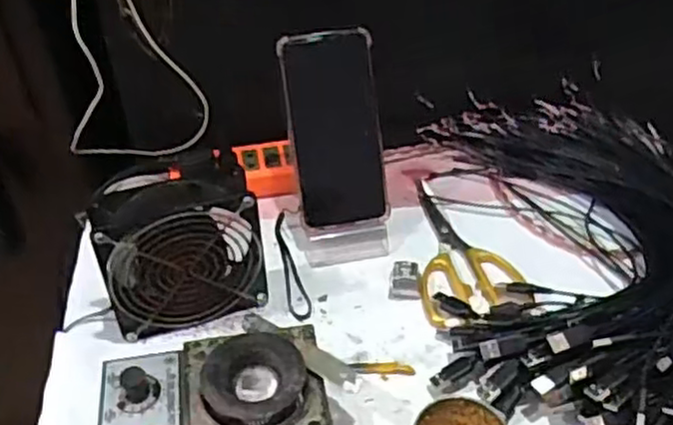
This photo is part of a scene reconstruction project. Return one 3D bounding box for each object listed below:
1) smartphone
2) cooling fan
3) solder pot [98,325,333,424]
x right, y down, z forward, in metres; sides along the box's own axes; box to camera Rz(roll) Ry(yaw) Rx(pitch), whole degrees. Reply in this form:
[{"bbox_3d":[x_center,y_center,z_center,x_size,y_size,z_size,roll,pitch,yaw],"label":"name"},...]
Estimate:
[{"bbox_3d":[0.000,-0.070,0.621,0.077,0.167,0.007,-9,11,-8],"label":"smartphone"},{"bbox_3d":[-0.119,0.029,0.561,0.117,0.113,0.056,-12,44,-11],"label":"cooling fan"},{"bbox_3d":[-0.081,0.128,0.486,0.153,0.052,0.108,-7,43,-6],"label":"solder pot"}]

